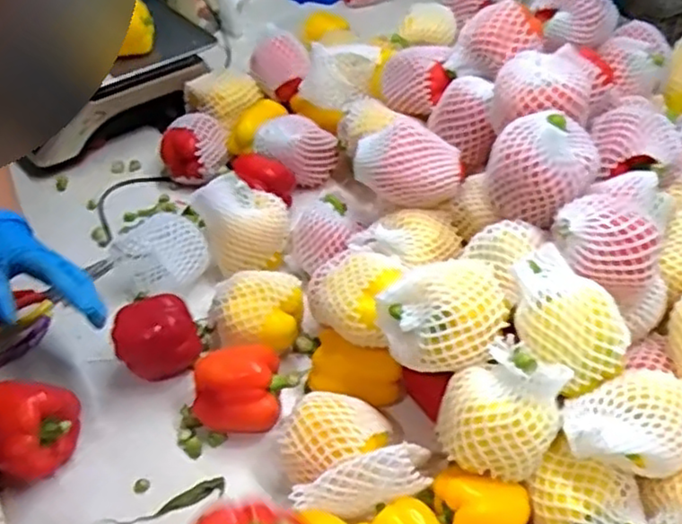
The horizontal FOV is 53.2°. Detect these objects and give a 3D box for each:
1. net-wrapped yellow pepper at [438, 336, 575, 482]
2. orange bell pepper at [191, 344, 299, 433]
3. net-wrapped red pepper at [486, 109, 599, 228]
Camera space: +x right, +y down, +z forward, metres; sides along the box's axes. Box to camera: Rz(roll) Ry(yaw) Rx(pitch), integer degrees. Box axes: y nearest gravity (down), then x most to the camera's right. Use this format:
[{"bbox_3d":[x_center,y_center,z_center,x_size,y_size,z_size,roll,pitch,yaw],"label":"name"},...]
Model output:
[{"bbox_3d":[0.135,0.123,0.577,0.090,0.073,0.091,-1,44,1],"label":"net-wrapped yellow pepper"},{"bbox_3d":[-0.098,0.129,0.684,0.105,0.064,0.069,-13,45,-10],"label":"orange bell pepper"},{"bbox_3d":[0.200,-0.095,0.684,0.103,0.086,0.081,14,47,16],"label":"net-wrapped red pepper"}]

